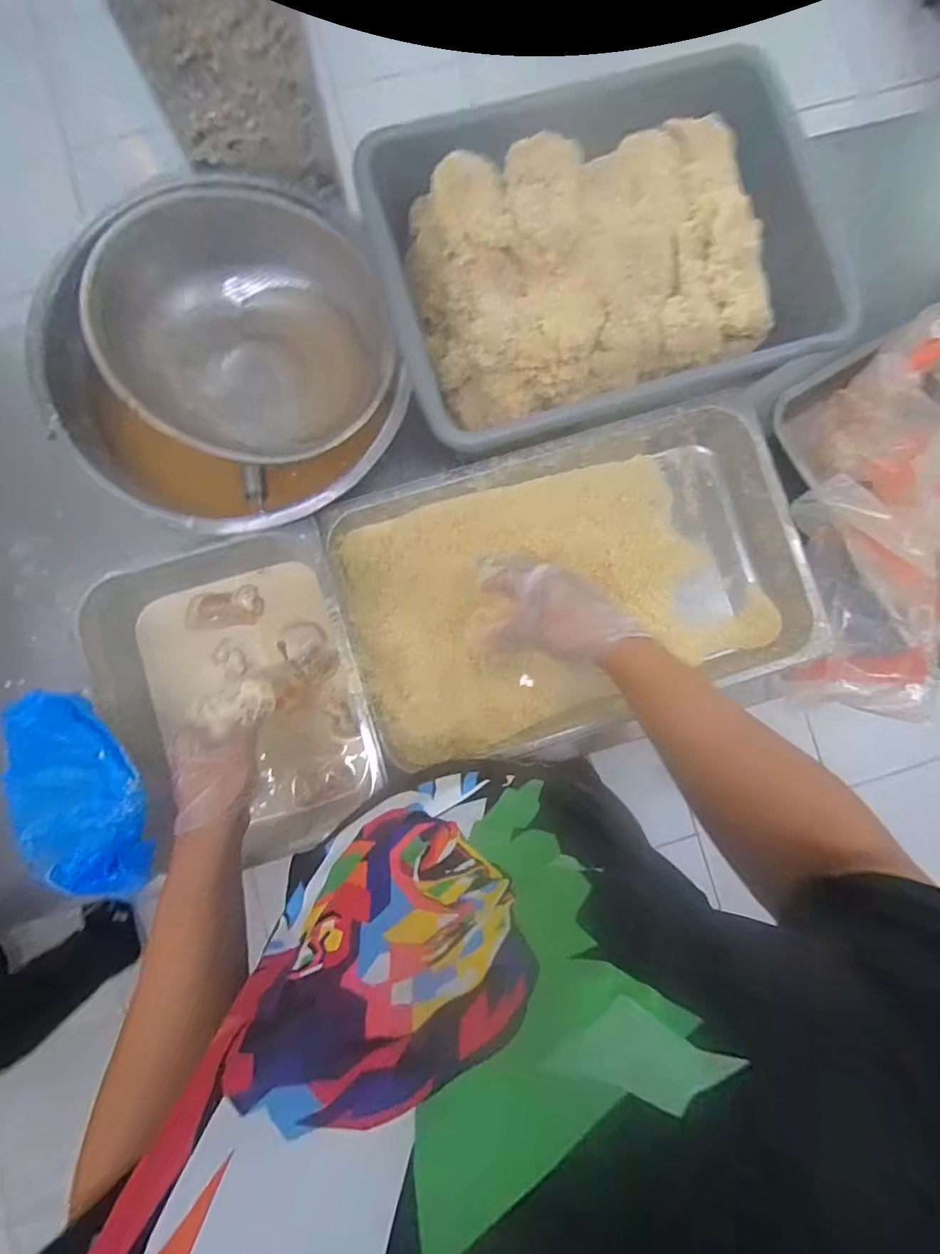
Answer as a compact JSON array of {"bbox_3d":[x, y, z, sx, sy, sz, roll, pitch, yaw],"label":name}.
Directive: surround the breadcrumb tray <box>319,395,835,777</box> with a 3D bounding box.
[{"bbox_3d":[0.118,-0.049,0.602,0.510,0.066,0.314,-15,87,-3],"label":"breadcrumb tray"}]

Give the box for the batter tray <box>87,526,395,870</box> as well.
[{"bbox_3d":[-0.241,0.073,0.550,0.253,0.086,0.307,-17,87,-3],"label":"batter tray"}]

